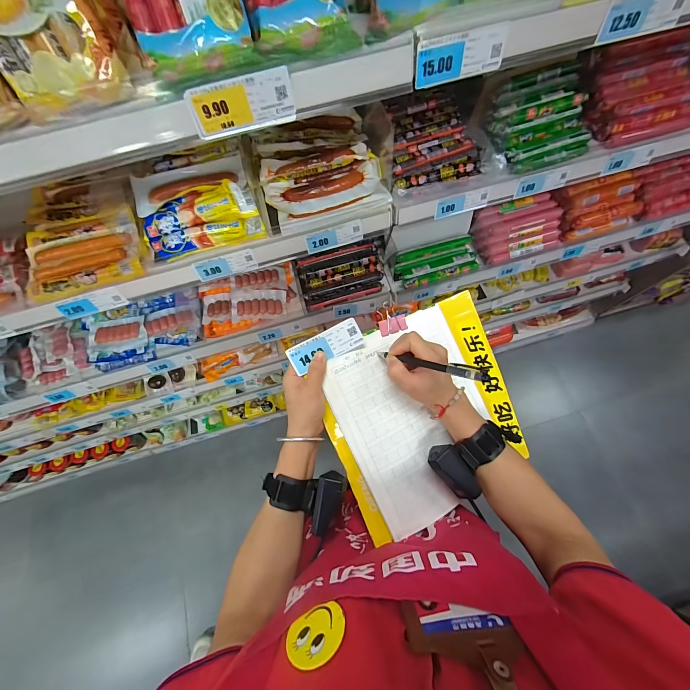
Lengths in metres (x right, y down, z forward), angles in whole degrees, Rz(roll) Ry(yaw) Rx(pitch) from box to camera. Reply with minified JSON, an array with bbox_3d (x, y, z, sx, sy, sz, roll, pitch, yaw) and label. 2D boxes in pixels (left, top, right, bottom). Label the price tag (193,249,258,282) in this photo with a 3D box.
[{"bbox_3d":[-0.200,-0.134,0.520,0.099,0.034,0.005,-16,42,-2],"label":"price tag"}]

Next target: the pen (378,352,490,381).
[{"bbox_3d":[0.091,0.020,0.355,0.009,0.156,0.014,42,73,-31],"label":"pen"}]

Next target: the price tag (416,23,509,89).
[{"bbox_3d":[0.122,-0.305,0.325,0.099,0.039,0.005,-15,57,-3],"label":"price tag"}]

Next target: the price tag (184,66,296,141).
[{"bbox_3d":[-0.103,-0.242,0.310,0.102,0.043,0.004,-15,50,-3],"label":"price tag"}]

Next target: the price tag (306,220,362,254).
[{"bbox_3d":[-0.017,-0.185,0.531,0.098,0.036,0.004,-18,46,-2],"label":"price tag"}]

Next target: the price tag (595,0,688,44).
[{"bbox_3d":[0.329,-0.366,0.338,0.097,0.035,0.006,-14,36,-1],"label":"price tag"}]

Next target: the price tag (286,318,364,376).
[{"bbox_3d":[-0.025,0.003,0.401,0.097,0.009,0.037,-26,101,0],"label":"price tag"}]

